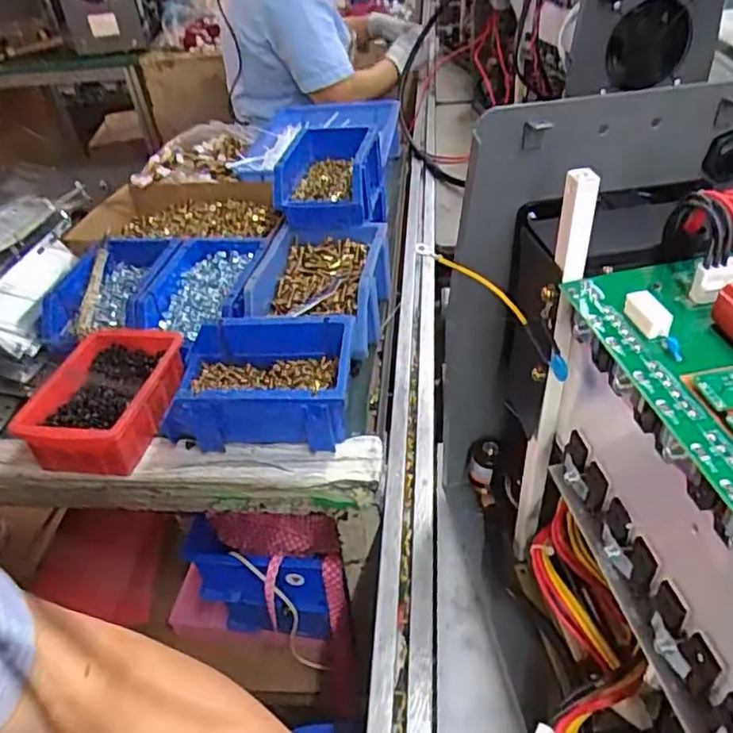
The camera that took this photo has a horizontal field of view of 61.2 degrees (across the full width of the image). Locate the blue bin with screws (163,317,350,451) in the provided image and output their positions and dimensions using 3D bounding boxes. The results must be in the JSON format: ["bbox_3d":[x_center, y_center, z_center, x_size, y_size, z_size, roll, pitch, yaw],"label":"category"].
[{"bbox_3d":[-0.091,0.016,0.539,0.160,0.071,0.098,1,41,9],"label":"blue bin with screws"}]

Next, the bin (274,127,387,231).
[{"bbox_3d":[-0.041,-0.215,0.737,0.110,0.087,0.153,2,41,10],"label":"bin"}]

